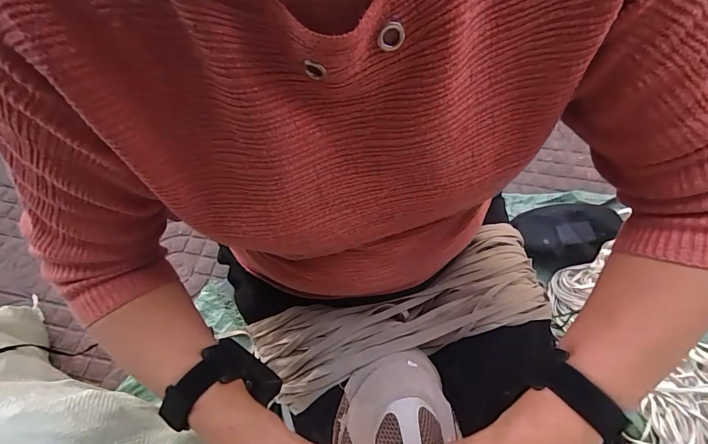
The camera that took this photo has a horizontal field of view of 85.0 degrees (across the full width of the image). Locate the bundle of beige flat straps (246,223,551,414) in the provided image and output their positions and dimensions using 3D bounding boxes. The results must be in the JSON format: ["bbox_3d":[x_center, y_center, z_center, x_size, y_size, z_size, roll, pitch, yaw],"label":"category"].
[{"bbox_3d":[0.047,0.103,0.427,0.334,0.066,0.116,-19,65,-9],"label":"bundle of beige flat straps"}]

